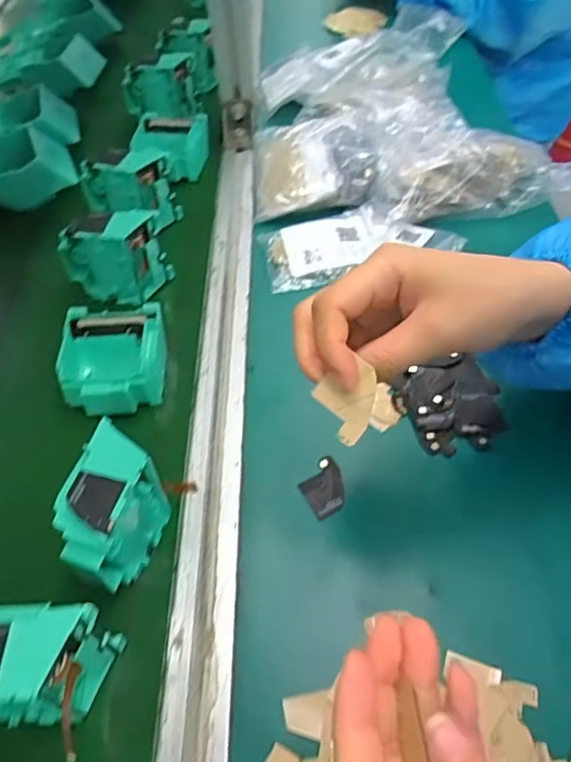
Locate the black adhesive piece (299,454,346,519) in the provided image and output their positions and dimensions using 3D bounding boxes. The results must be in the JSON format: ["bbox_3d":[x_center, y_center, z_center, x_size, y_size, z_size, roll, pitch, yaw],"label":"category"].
[{"bbox_3d":[0.026,0.072,0.381,0.031,0.006,0.039,-25,56,-15],"label":"black adhesive piece"}]

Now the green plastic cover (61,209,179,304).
[{"bbox_3d":[-0.145,-0.103,0.481,0.085,0.080,0.030,-9,53,-4],"label":"green plastic cover"}]

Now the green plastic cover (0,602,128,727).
[{"bbox_3d":[-0.131,0.146,0.285,0.075,0.069,0.046,-2,53,2],"label":"green plastic cover"}]

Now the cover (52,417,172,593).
[{"bbox_3d":[-0.100,0.077,0.331,0.046,0.061,0.080,13,55,13],"label":"cover"}]

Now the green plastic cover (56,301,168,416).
[{"bbox_3d":[-0.132,-0.018,0.437,0.074,0.030,0.085,-5,53,-1],"label":"green plastic cover"}]

